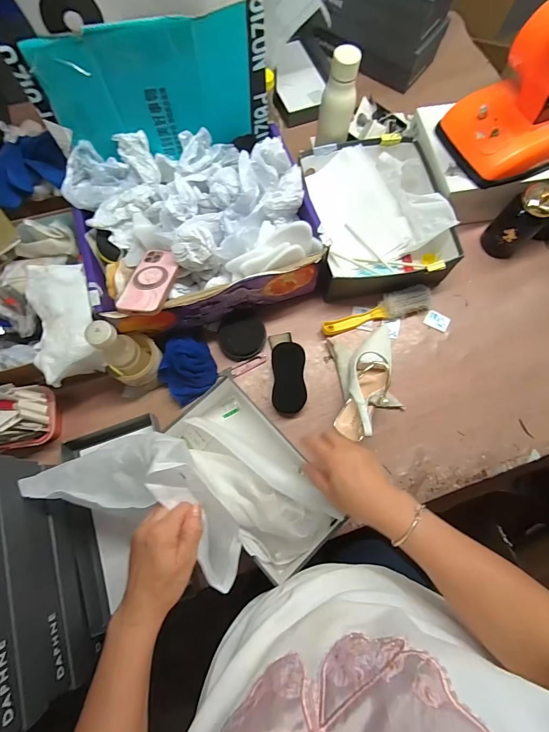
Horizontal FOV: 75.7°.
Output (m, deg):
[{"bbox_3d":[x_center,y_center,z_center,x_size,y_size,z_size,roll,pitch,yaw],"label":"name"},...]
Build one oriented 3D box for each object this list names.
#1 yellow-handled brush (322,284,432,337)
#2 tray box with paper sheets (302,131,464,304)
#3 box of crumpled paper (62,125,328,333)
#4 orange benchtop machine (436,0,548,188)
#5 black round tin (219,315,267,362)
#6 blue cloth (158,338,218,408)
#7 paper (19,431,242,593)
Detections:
[{"bbox_3d":[0.202,-0.110,0.701,0.226,0.032,0.054,-13,74,-4],"label":"yellow-handled brush"},{"bbox_3d":[0.201,-0.305,0.727,0.257,0.098,0.321,-8,73,-3],"label":"tray box with paper sheets"},{"bbox_3d":[-0.143,-0.251,0.634,0.377,0.172,0.299,-21,74,-6],"label":"box of crumpled paper"},{"bbox_3d":[0.439,-0.468,0.608,0.193,0.193,0.178,-25,75,-8],"label":"orange benchtop machine"},{"bbox_3d":[-0.060,-0.054,0.681,0.087,0.020,0.084,0,73,0],"label":"black round tin"},{"bbox_3d":[-0.160,0.003,0.650,0.109,0.055,0.099,-39,77,-11],"label":"blue cloth"},{"bbox_3d":[-0.191,0.155,0.452,0.310,0.117,0.141,12,73,19],"label":"paper"}]

